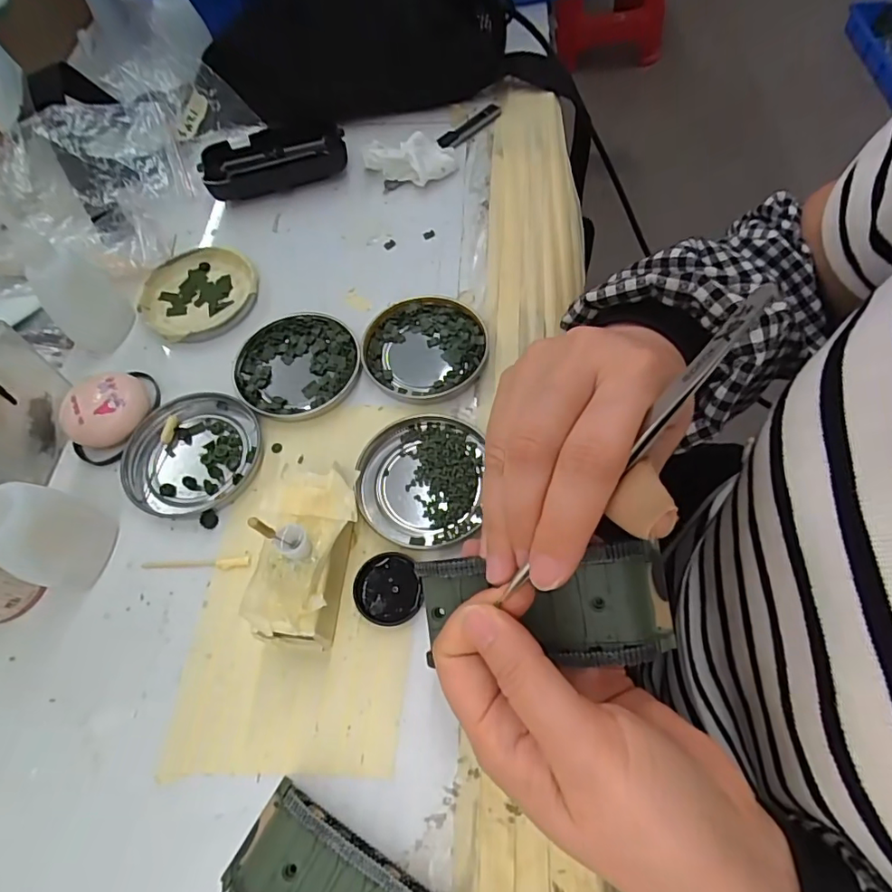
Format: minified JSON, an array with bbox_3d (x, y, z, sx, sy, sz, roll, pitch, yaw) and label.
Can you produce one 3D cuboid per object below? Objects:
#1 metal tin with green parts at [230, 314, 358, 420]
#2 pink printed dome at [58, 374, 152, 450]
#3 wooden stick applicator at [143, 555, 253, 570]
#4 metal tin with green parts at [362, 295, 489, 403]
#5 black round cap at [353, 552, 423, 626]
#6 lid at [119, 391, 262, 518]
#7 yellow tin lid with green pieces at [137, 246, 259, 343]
[{"bbox_3d":[-0.095,-0.053,0.342,0.078,0.009,0.078,-1,62,2],"label":"metal tin with green parts"},{"bbox_3d":[-0.203,-0.020,0.324,0.039,0.023,0.048,38,70,21],"label":"pink printed dome"},{"bbox_3d":[-0.134,0.063,0.286,0.060,0.004,0.006,-3,62,2],"label":"wooden stick applicator"},{"bbox_3d":[-0.014,-0.062,0.341,0.076,0.009,0.075,-1,62,2],"label":"metal tin with green parts"},{"bbox_3d":[-0.029,0.072,0.272,0.034,0.006,0.034,-1,62,2],"label":"black round cap"},{"bbox_3d":[-0.150,0.004,0.317,0.076,0.007,0.078,-1,62,2],"label":"lid"},{"bbox_3d":[-0.173,-0.108,0.375,0.079,0.010,0.077,-1,62,2],"label":"yellow tin lid with green pieces"}]

